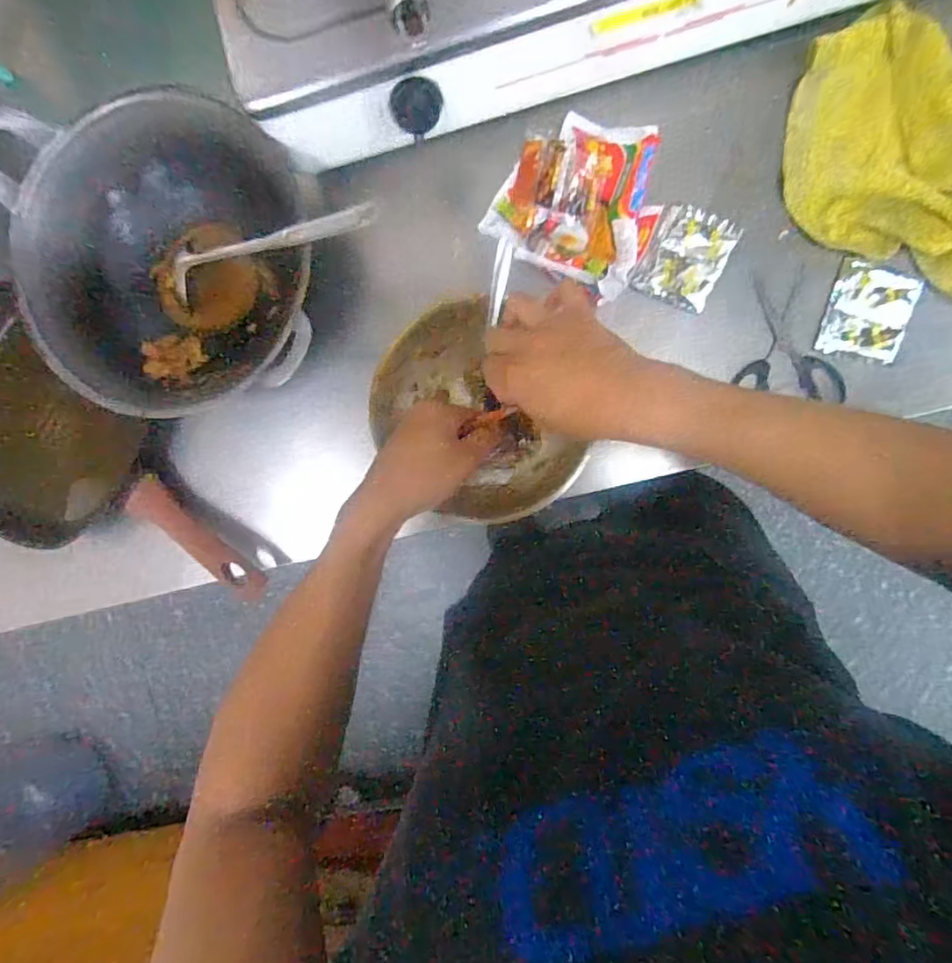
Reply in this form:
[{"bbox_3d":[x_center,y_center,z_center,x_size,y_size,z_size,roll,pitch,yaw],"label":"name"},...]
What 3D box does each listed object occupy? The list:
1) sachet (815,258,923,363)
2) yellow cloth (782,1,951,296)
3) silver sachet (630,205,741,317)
[{"bbox_3d":[0.348,-0.150,0.504,0.064,0.015,0.076,16,94,6],"label":"sachet"},{"bbox_3d":[0.408,-0.265,0.487,0.292,0.027,0.178,28,96,5],"label":"yellow cloth"},{"bbox_3d":[0.194,-0.208,0.528,0.073,0.013,0.088,24,95,5],"label":"silver sachet"}]

